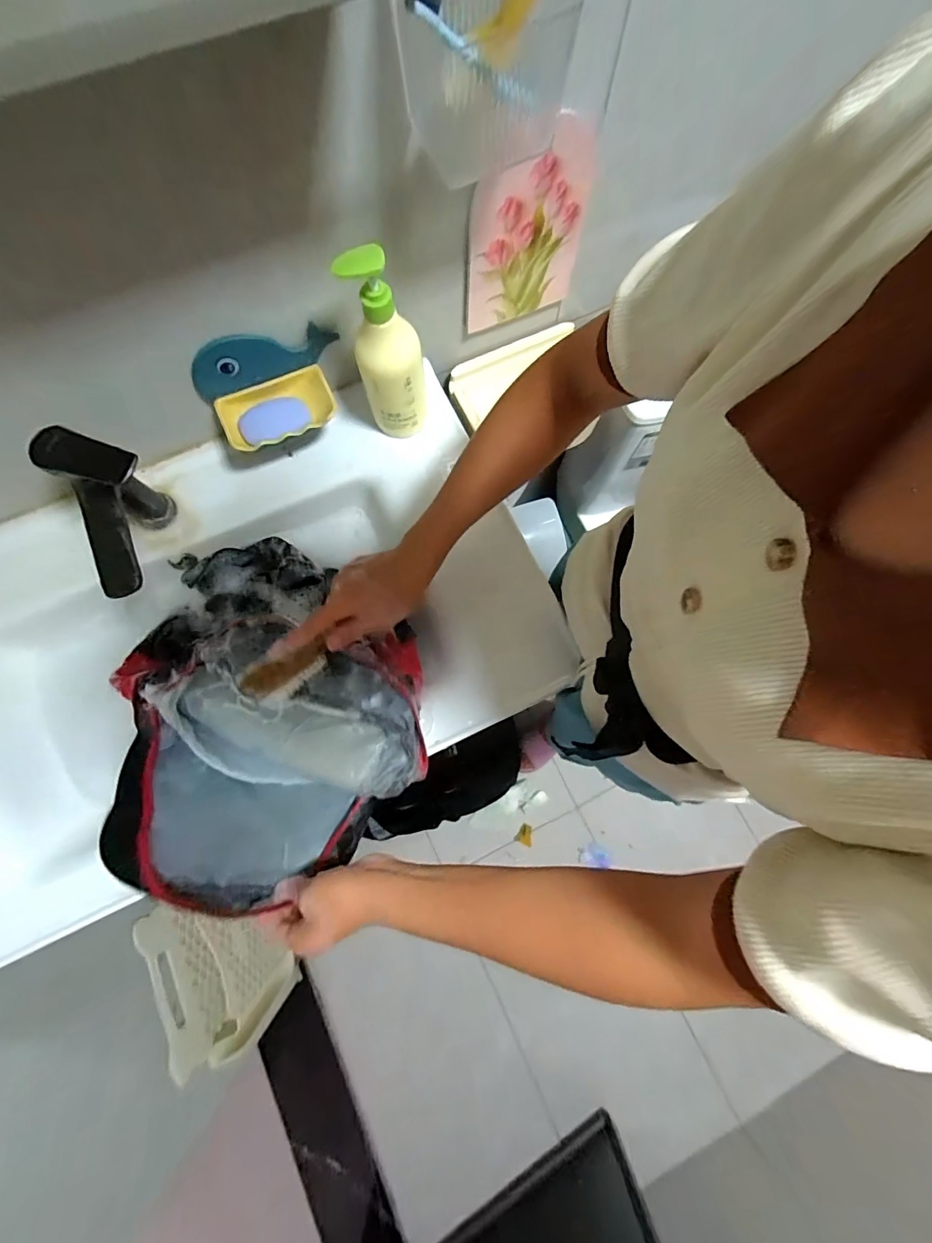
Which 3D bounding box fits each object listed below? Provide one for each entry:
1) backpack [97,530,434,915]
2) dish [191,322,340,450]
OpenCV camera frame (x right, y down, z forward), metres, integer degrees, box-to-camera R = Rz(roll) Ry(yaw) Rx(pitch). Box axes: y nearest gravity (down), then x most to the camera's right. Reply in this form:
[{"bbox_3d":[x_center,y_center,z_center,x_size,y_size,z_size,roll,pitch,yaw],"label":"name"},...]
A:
[{"bbox_3d":[-0.243,0.084,0.495,0.289,0.152,0.392,-35,80,-8],"label":"backpack"},{"bbox_3d":[-0.209,-0.259,0.497,0.160,0.073,0.080,-26,79,-6],"label":"dish"}]

